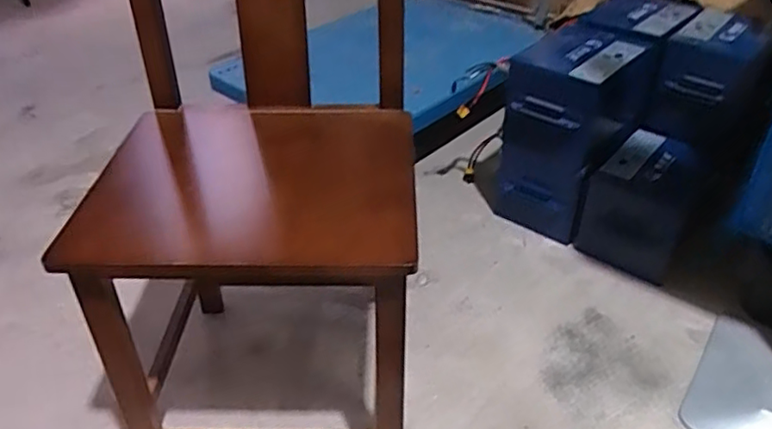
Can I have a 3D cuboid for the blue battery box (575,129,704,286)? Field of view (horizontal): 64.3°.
[{"bbox_3d":[0.538,-0.027,1.281,0.197,0.186,0.251,20,41,28],"label":"blue battery box"}]

